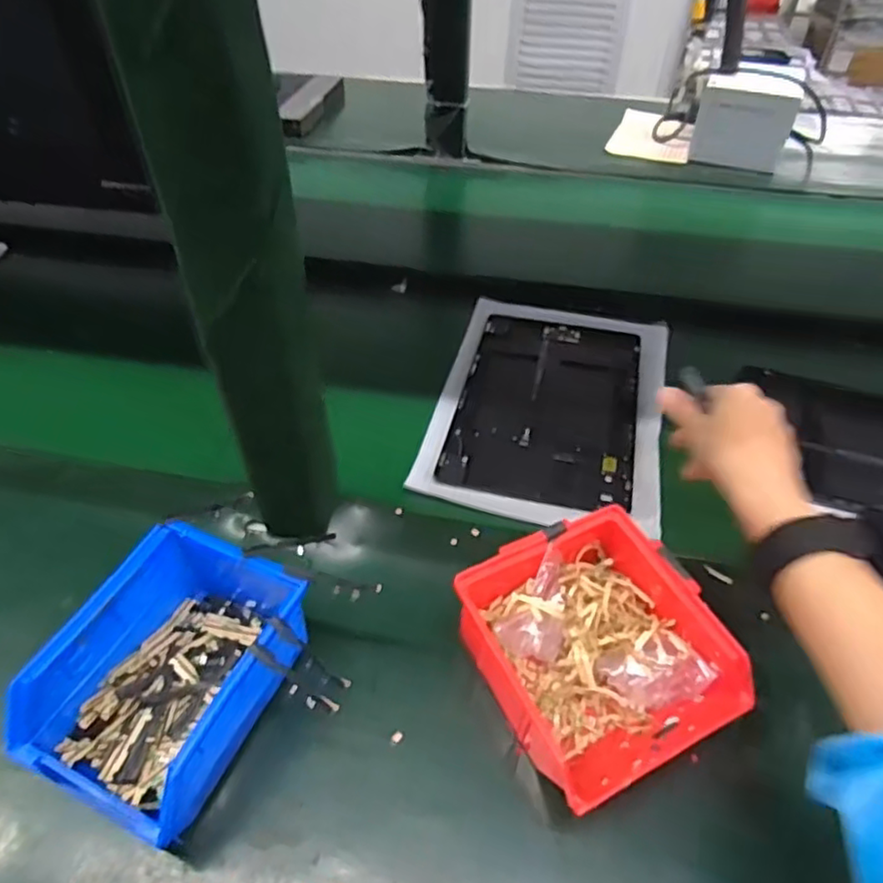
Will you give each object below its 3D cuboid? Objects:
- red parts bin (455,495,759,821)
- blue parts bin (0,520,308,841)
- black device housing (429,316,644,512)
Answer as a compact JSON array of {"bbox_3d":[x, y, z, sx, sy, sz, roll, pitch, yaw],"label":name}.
[{"bbox_3d":[0.089,0.125,0.378,0.125,0.071,0.136,-20,49,-19],"label":"red parts bin"},{"bbox_3d":[-0.147,0.132,0.366,0.109,0.077,0.150,19,48,18],"label":"blue parts bin"},{"bbox_3d":[0.098,-0.038,0.582,0.154,0.009,0.234,10,46,10],"label":"black device housing"}]

